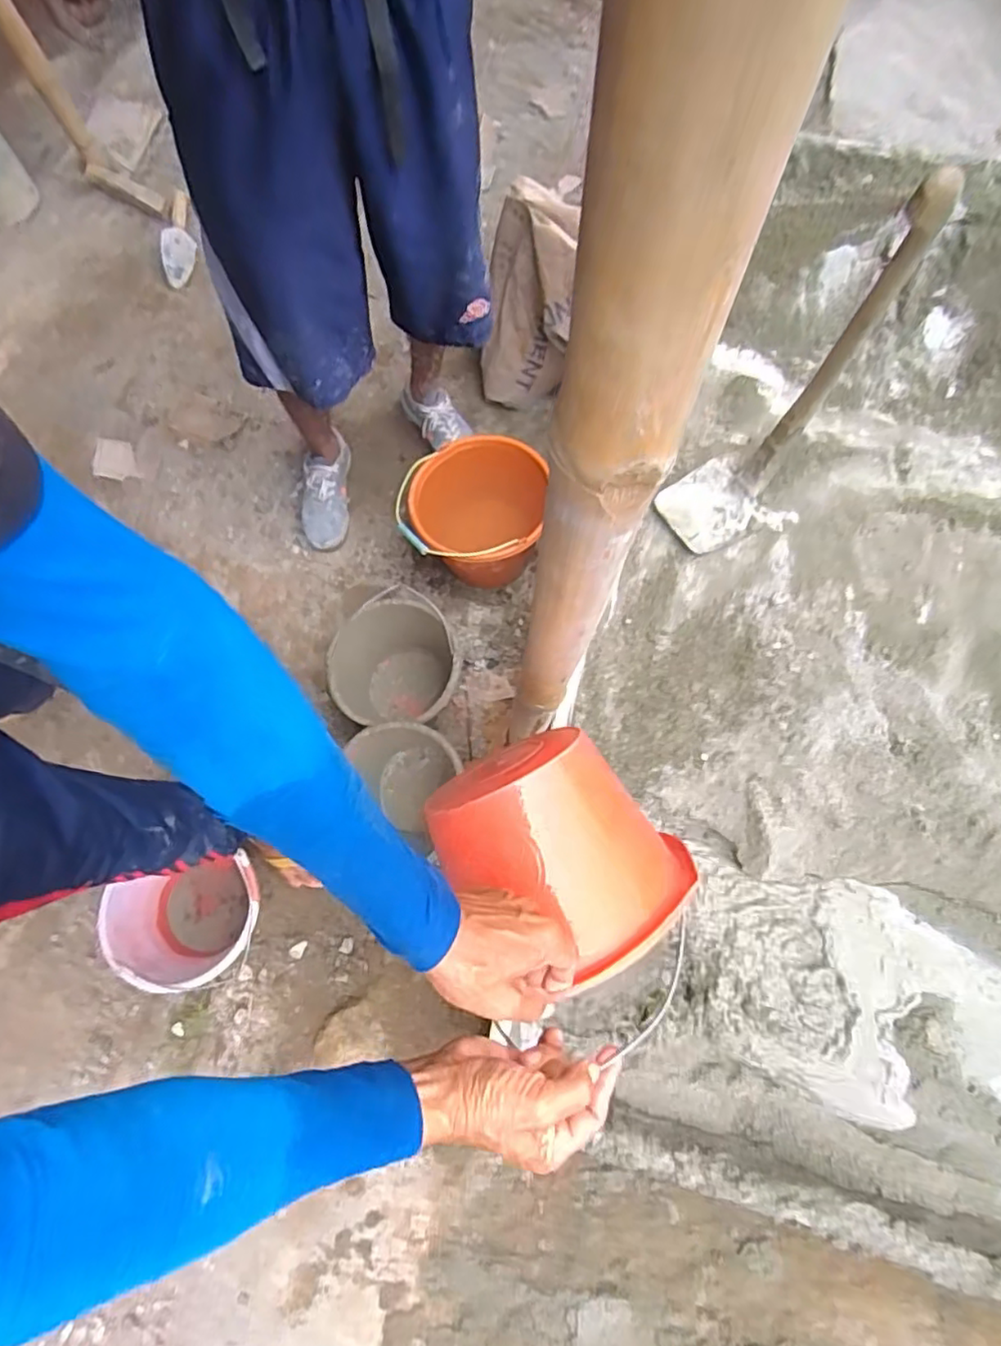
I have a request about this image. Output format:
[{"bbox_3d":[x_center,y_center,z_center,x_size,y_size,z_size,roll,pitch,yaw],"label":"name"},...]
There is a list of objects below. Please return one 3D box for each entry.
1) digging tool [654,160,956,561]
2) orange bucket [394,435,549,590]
[{"bbox_3d":[0.438,-0.423,0.978,0.155,0.680,0.201,42,79,8],"label":"digging tool"},{"bbox_3d":[-0.048,-0.302,1.263,0.292,0.216,0.256,-7,73,-1],"label":"orange bucket"}]

